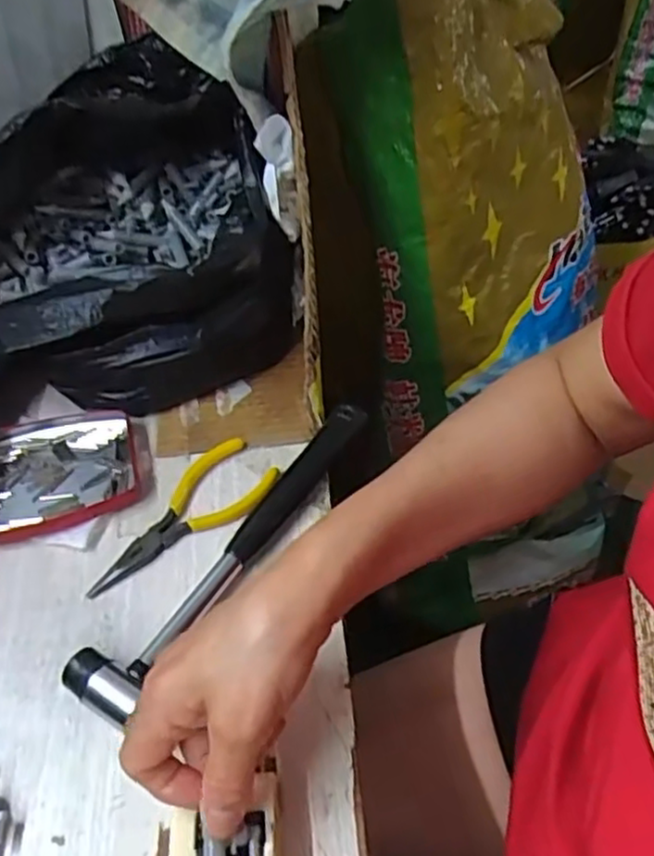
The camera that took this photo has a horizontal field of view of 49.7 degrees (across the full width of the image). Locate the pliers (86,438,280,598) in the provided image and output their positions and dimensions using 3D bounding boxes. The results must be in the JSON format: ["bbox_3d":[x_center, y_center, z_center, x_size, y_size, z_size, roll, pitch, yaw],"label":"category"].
[{"bbox_3d":[-0.085,0.056,0.421,0.048,0.008,0.125,33,58,27],"label":"pliers"}]

